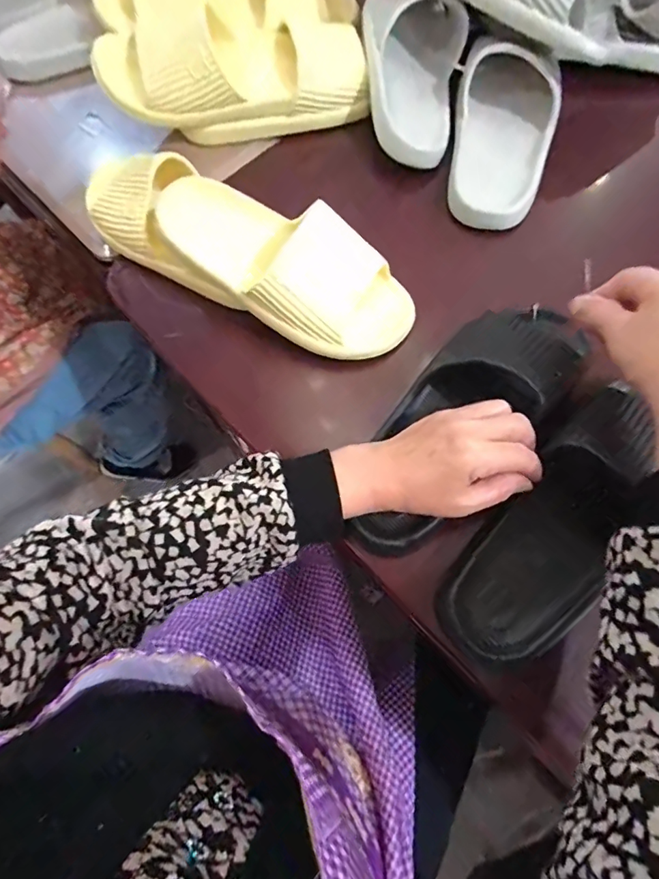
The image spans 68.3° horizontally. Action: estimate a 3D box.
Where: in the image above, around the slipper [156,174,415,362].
[{"bbox_3d":[-0.043,-0.157,0.440,0.251,0.065,0.101,28,73,10],"label":"slipper"}]

